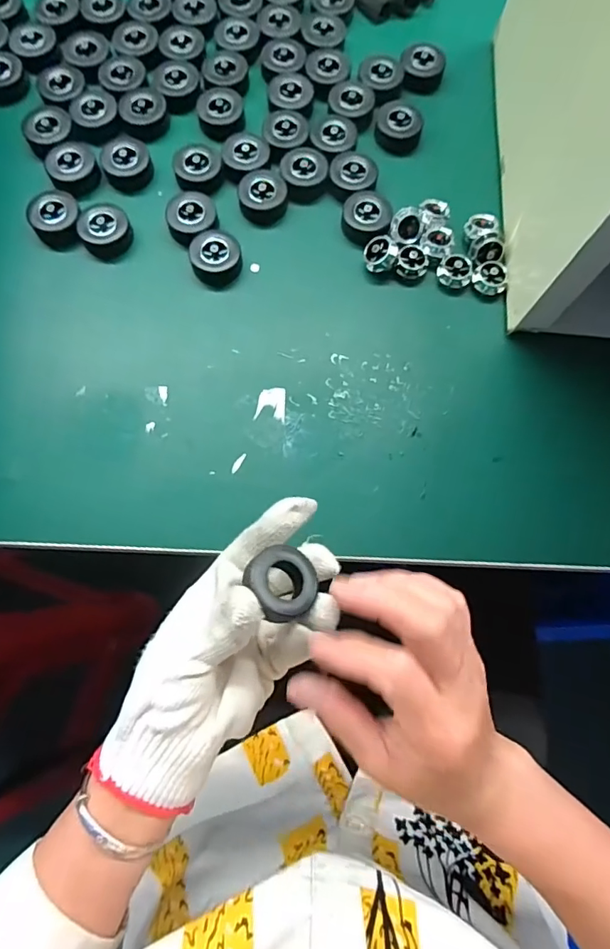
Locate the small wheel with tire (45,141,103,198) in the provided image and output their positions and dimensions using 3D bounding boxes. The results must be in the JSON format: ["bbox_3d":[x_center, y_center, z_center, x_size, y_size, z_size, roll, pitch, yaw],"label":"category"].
[{"bbox_3d":[-0.176,-0.233,0.378,0.038,0.013,0.042,-28,77,-9],"label":"small wheel with tire"}]

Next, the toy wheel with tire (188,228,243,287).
[{"bbox_3d":[-0.066,-0.161,0.365,0.036,0.014,0.036,0,74,-1],"label":"toy wheel with tire"}]

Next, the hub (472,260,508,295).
[{"bbox_3d":[0.137,-0.145,0.366,0.024,0.013,0.022,0,74,-1],"label":"hub"}]

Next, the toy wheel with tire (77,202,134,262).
[{"bbox_3d":[-0.149,-0.181,0.366,0.036,0.014,0.035,0,74,-1],"label":"toy wheel with tire"}]

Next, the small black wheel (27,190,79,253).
[{"bbox_3d":[-0.184,-0.190,0.367,0.036,0.014,0.041,-33,78,-10],"label":"small black wheel"}]

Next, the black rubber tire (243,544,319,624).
[{"bbox_3d":[-0.013,0.057,0.257,0.032,0.015,0.032,-29,84,-35],"label":"black rubber tire"}]

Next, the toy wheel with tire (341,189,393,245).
[{"bbox_3d":[0.047,-0.195,0.373,0.037,0.011,0.038,0,74,-1],"label":"toy wheel with tire"}]

